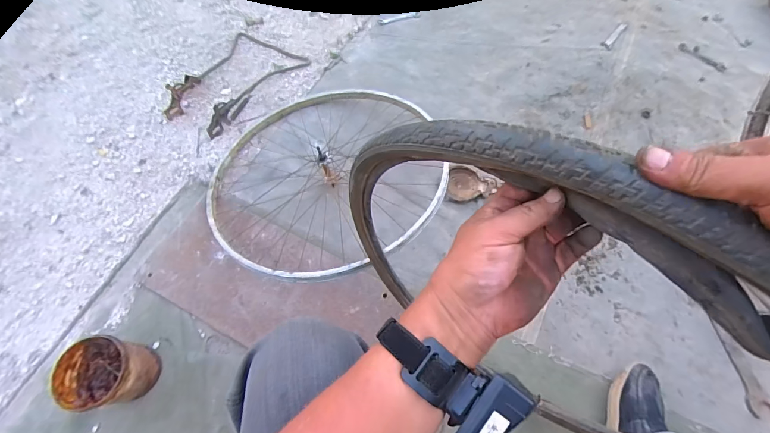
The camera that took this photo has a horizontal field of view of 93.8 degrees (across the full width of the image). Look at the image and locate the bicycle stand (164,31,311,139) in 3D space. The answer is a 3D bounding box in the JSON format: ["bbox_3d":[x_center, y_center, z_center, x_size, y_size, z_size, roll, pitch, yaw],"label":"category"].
[{"bbox_3d":[-0.440,-0.407,1.054,0.249,0.066,0.398,28,68,12],"label":"bicycle stand"}]

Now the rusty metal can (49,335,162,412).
[{"bbox_3d":[-0.532,0.303,0.696,0.124,0.143,0.120,0,65,-1],"label":"rusty metal can"}]

